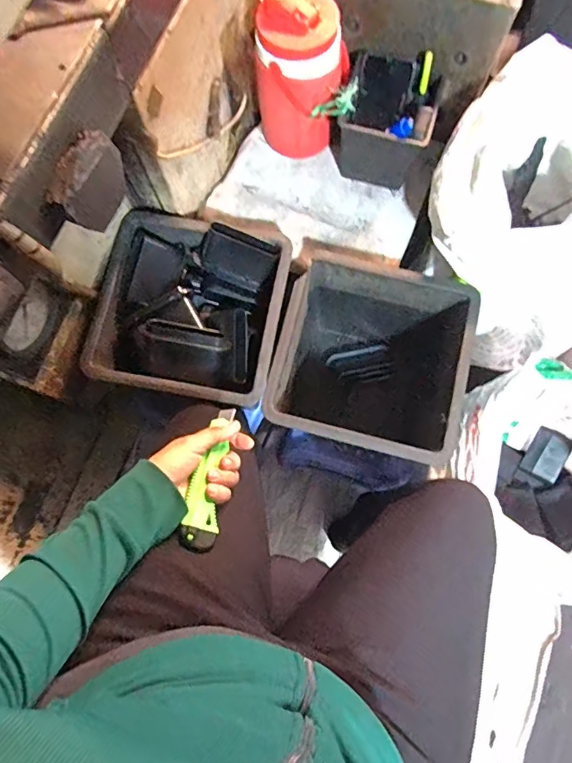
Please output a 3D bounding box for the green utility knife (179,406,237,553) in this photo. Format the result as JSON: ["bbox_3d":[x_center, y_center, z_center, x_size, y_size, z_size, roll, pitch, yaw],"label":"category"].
[{"bbox_3d":[-0.086,0.105,0.545,0.037,0.024,0.167,7,63,2],"label":"green utility knife"}]

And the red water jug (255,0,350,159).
[{"bbox_3d":[0.022,-0.439,0.698,0.120,0.204,0.109,15,78,5],"label":"red water jug"}]

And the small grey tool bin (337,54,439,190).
[{"bbox_3d":[0.152,-0.389,0.728,0.128,0.133,0.126,15,78,5],"label":"small grey tool bin"}]

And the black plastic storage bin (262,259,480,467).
[{"bbox_3d":[0.121,-0.024,0.784,0.252,0.257,0.262,15,78,5],"label":"black plastic storage bin"}]

